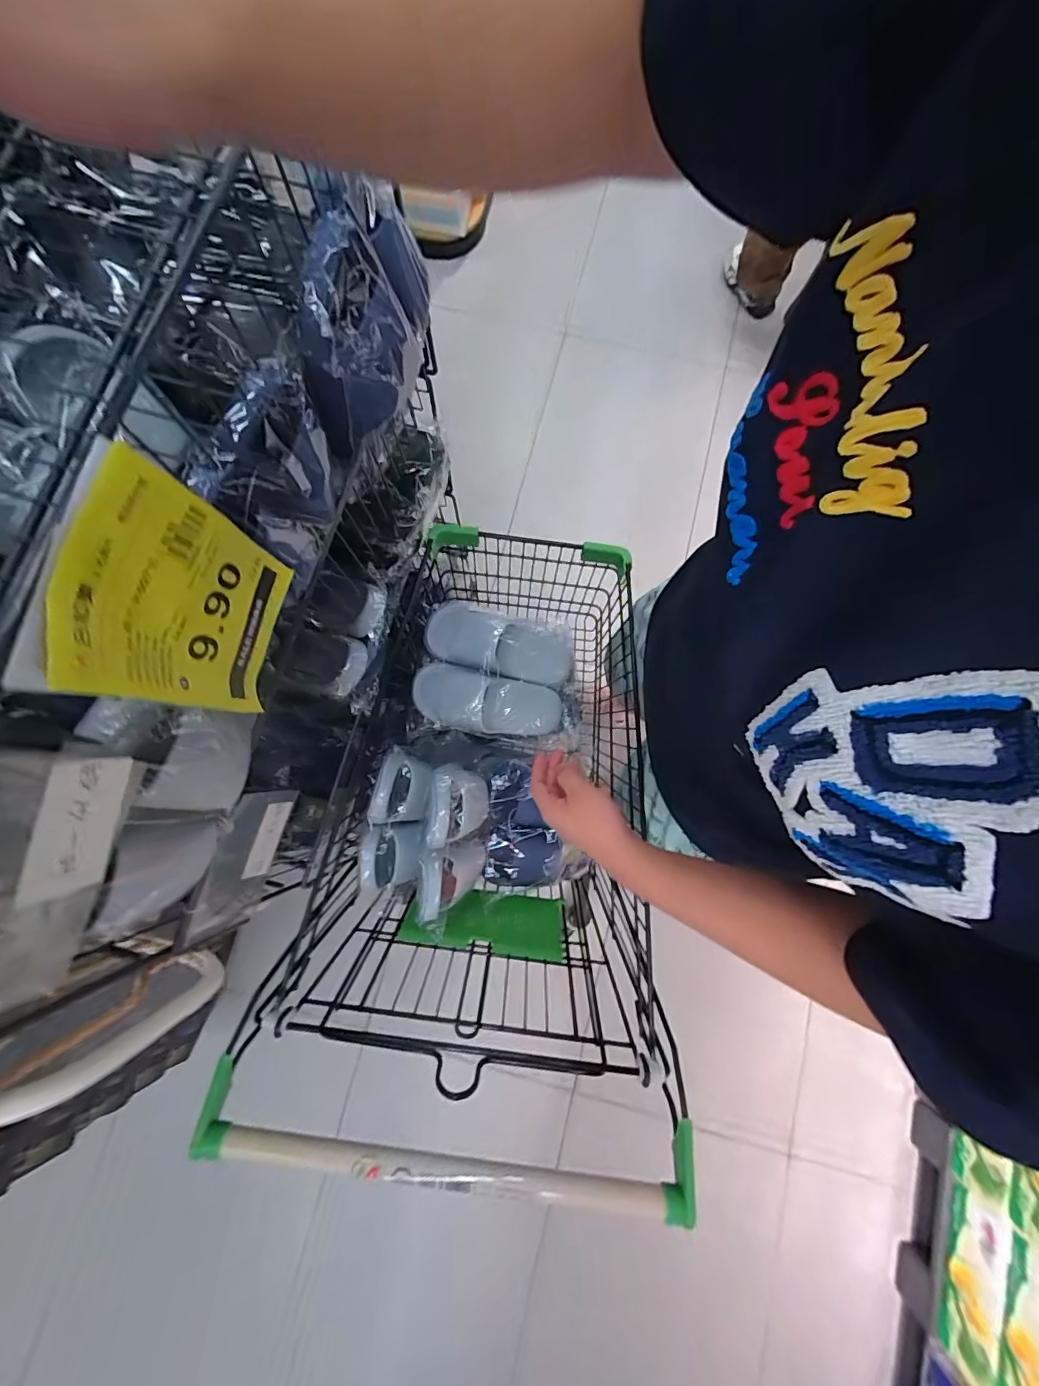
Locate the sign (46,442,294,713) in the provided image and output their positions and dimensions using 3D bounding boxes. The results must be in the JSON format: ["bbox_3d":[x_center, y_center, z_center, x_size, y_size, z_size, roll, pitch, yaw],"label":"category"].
[{"bbox_3d":[-0.233,-0.062,0.347,0.017,0.190,0.145,11,80,3],"label":"sign"}]

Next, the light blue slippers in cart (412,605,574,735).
[{"bbox_3d":[-0.046,-0.043,0.869,0.265,0.081,0.229,12,80,3],"label":"light blue slippers in cart"}]

